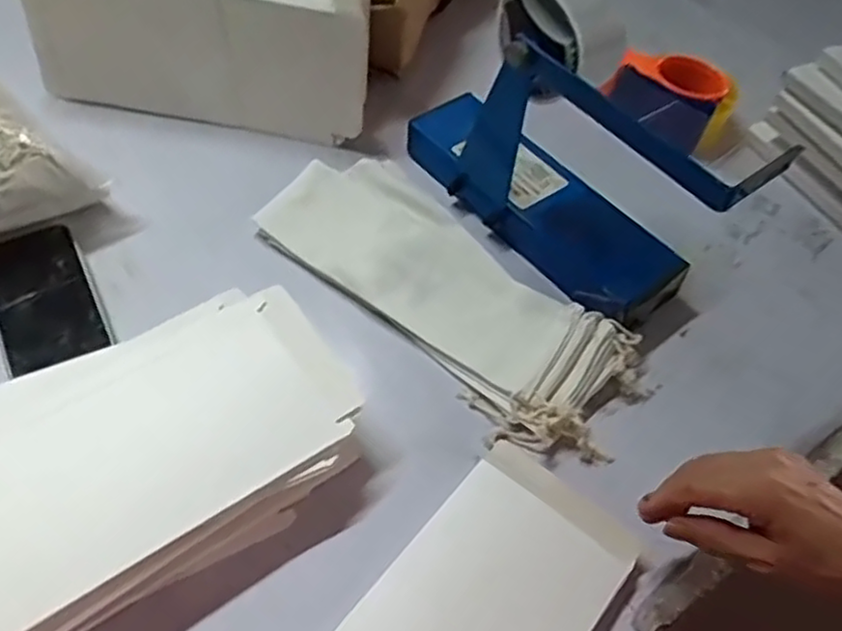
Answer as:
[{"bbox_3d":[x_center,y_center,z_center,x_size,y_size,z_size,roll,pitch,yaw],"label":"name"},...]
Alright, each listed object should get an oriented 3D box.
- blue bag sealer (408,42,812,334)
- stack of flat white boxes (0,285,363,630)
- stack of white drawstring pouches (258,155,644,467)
[{"bbox_3d":[0.116,-0.137,0.586,0.096,0.188,0.316,-33,62,-26],"label":"blue bag sealer"},{"bbox_3d":[-0.221,0.107,0.468,0.351,0.057,0.175,-28,60,-24],"label":"stack of flat white boxes"},{"bbox_3d":[0.023,-0.024,0.602,0.345,0.043,0.140,39,59,23],"label":"stack of white drawstring pouches"}]

